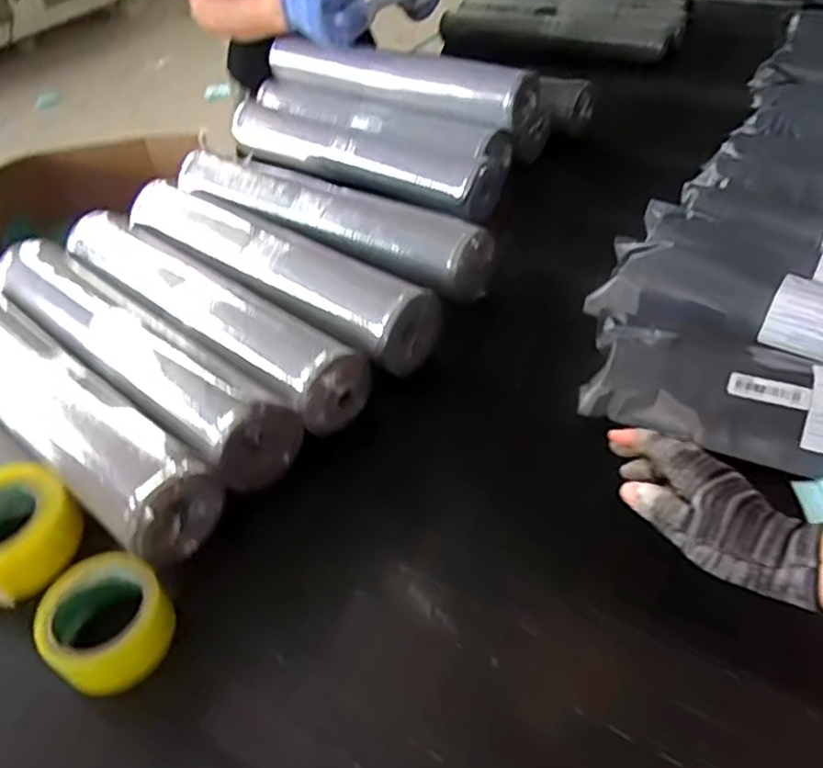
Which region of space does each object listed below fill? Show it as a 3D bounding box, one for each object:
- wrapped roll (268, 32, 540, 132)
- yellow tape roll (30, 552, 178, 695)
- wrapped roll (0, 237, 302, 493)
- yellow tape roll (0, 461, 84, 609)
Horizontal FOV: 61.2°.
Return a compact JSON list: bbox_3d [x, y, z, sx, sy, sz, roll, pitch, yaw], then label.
[{"bbox_3d":[-0.029,-0.524,1.201,0.518,0.079,0.093,24,52,28],"label":"wrapped roll"},{"bbox_3d":[-0.251,0.198,0.578,0.098,0.048,0.098,-4,44,3],"label":"yellow tape roll"},{"bbox_3d":[-0.330,-0.042,0.809,0.506,0.079,0.105,30,55,32],"label":"wrapped roll"},{"bbox_3d":[-0.378,0.144,0.656,0.129,0.055,0.122,-4,44,3],"label":"yellow tape roll"}]

